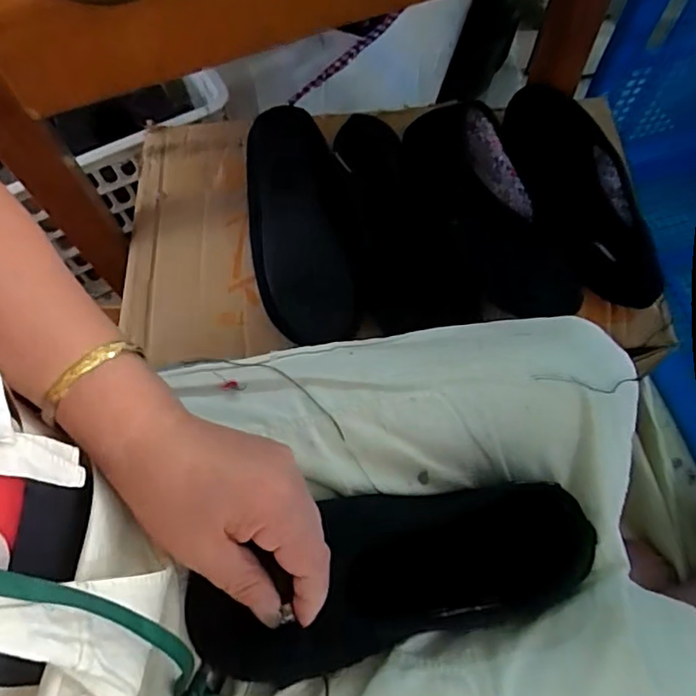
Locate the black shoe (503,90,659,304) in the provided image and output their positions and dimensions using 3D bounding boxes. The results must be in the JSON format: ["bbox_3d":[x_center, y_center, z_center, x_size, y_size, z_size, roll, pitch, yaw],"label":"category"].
[{"bbox_3d":[0.238,-0.158,0.593,0.097,0.055,0.234,-14,68,-4],"label":"black shoe"}]

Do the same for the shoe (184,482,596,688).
[{"bbox_3d":[0.025,0.131,0.341,0.228,0.064,0.091,-17,69,-5],"label":"shoe"}]

